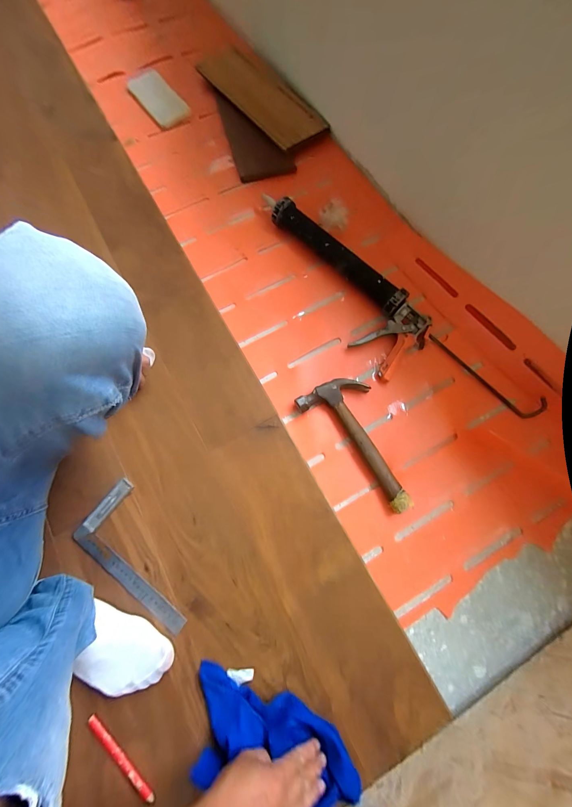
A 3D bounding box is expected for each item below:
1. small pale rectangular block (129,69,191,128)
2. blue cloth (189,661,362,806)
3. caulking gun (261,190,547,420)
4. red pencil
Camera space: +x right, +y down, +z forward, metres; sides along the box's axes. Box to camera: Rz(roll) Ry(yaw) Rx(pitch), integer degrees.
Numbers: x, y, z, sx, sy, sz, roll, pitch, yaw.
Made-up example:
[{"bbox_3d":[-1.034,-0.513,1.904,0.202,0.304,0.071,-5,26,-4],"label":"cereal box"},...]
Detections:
[{"bbox_3d":[-0.376,-0.891,0.823,0.092,0.024,0.240,-33,76,-9],"label":"small pale rectangular block"},{"bbox_3d":[-0.023,0.488,0.397,0.254,0.044,0.109,19,73,6],"label":"blue cloth"},{"bbox_3d":[0.190,-0.216,0.624,0.182,0.052,0.794,-40,77,-12],"label":"caulking gun"},{"bbox_3d":[-0.242,0.519,0.415,0.140,0.012,0.009,41,77,11],"label":"red pencil"}]

